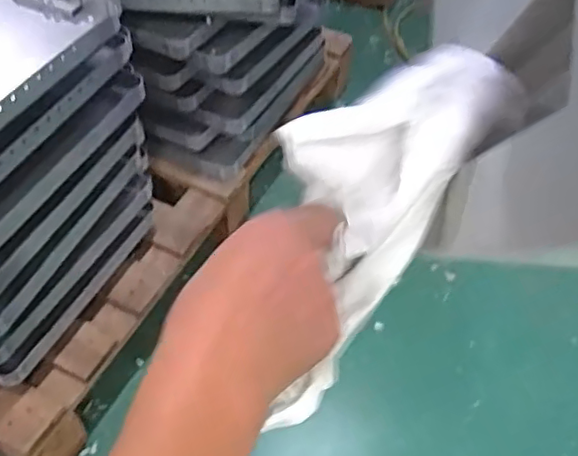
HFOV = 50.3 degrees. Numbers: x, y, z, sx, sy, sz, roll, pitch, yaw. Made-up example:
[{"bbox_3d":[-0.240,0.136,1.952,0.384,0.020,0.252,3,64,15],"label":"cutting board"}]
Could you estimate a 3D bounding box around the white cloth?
[{"bbox_3d":[0.032,-0.004,0.322,0.089,0.195,0.070,32,24,23],"label":"white cloth"}]

